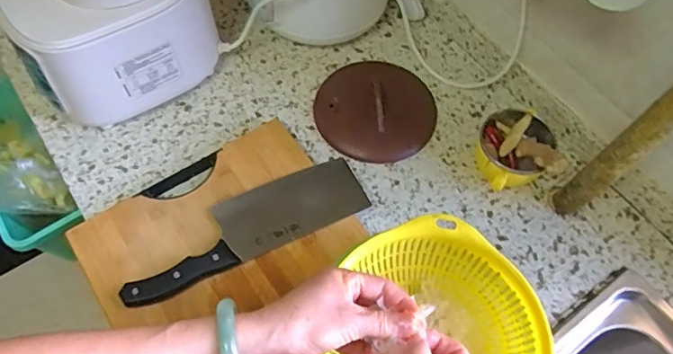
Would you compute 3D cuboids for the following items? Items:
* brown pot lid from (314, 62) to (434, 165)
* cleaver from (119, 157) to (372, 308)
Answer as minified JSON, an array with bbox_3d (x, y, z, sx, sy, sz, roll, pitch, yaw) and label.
[{"bbox_3d":[0.059,-0.102,0.704,0.160,0.028,0.171,1,61,-2],"label":"brown pot lid"},{"bbox_3d":[-0.104,0.055,0.595,0.290,0.020,0.084,-24,65,-15],"label":"cleaver"}]

